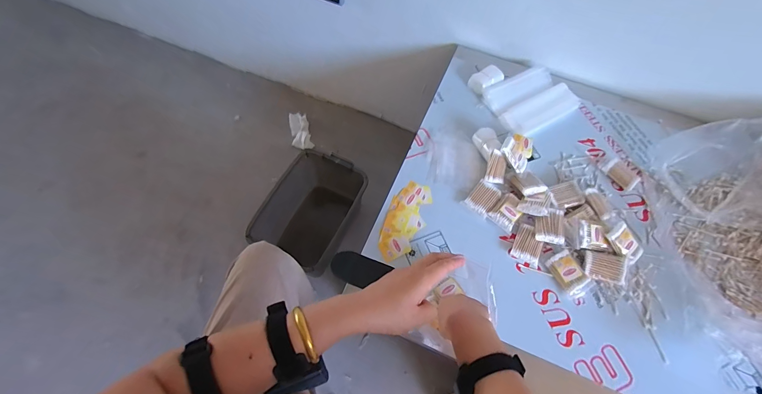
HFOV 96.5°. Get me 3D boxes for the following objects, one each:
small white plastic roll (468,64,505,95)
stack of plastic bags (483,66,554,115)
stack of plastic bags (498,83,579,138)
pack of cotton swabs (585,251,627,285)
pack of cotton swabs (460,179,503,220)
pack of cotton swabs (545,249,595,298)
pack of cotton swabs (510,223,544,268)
[{"bbox_3d":[0.278,-0.308,0.889,0.088,0.033,0.055,-33,70,-15],"label":"small white plastic roll"},{"bbox_3d":[0.351,-0.280,0.866,0.192,0.022,0.072,-30,69,-14],"label":"stack of plastic bags"},{"bbox_3d":[0.401,-0.218,0.851,0.211,0.013,0.079,-30,69,-14],"label":"stack of plastic bags"},{"bbox_3d":[0.446,0.136,0.678,0.073,0.029,0.061,15,66,6],"label":"pack of cotton swabs"},{"bbox_3d":[0.223,0.002,0.746,0.057,0.024,0.071,35,69,14],"label":"pack of cotton swabs"},{"bbox_3d":[0.374,0.152,0.675,0.056,0.023,0.085,-25,68,-12],"label":"pack of cotton swabs"},{"bbox_3d":[0.306,0.097,0.705,0.055,0.018,0.075,23,75,12],"label":"pack of cotton swabs"}]

